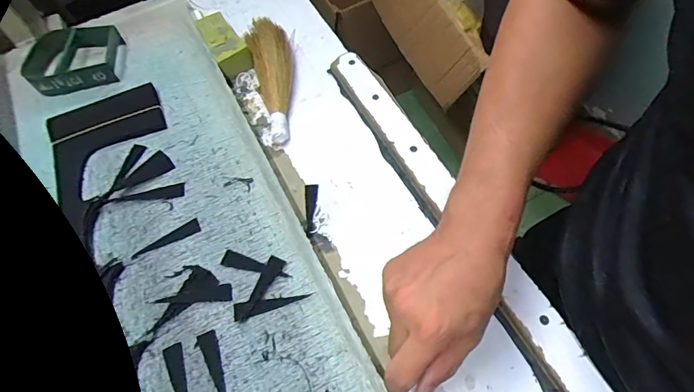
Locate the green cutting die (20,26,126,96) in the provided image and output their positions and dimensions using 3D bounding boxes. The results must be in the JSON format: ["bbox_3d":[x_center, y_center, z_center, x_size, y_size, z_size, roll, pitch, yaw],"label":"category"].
[{"bbox_3d":[-0.337,-0.165,0.539,0.110,0.039,0.073,-15,60,-5],"label":"green cutting die"}]

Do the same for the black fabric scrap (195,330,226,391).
[{"bbox_3d":[-0.109,0.146,0.359,0.016,0.004,0.073,-19,60,-7],"label":"black fabric scrap"}]

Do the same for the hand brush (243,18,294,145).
[{"bbox_3d":[-0.092,-0.145,0.542,0.061,0.038,0.187,-13,60,-4],"label":"hand brush"}]

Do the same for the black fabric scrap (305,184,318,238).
[{"bbox_3d":[-0.037,0.014,0.463,0.015,0.011,0.061,-5,60,1],"label":"black fabric scrap"}]

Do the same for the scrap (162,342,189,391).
[{"bbox_3d":[-0.136,0.152,0.360,0.016,0.004,0.064,-24,61,-10],"label":"scrap"}]

